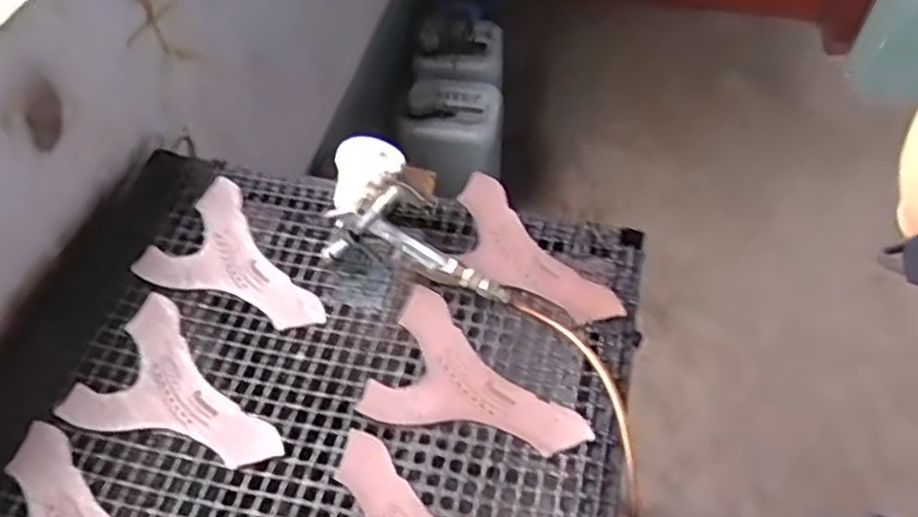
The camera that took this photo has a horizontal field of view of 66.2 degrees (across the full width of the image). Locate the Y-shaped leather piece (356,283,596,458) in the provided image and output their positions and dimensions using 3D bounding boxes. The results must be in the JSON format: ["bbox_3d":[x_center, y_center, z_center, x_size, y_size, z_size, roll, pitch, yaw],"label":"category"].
[{"bbox_3d":[0.027,0.118,0.688,0.209,0.008,0.144,16,57,14],"label":"Y-shaped leather piece"}]

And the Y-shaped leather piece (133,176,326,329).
[{"bbox_3d":[-0.228,0.002,0.772,0.212,0.012,0.140,25,63,14],"label":"Y-shaped leather piece"}]

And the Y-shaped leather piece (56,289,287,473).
[{"bbox_3d":[-0.258,0.129,0.685,0.210,0.008,0.141,20,56,15],"label":"Y-shaped leather piece"}]

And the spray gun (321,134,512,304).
[{"bbox_3d":[-0.037,-0.045,0.740,0.200,0.110,0.108,12,54,9],"label":"spray gun"}]

